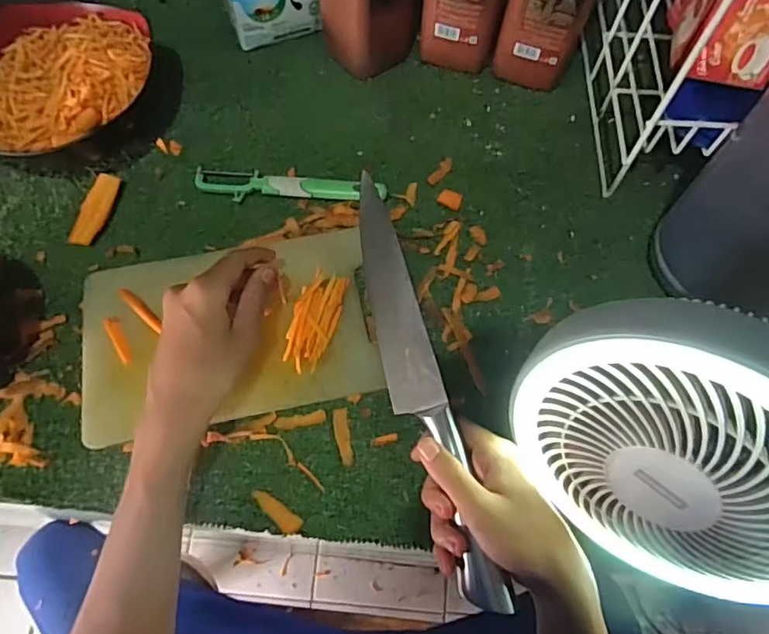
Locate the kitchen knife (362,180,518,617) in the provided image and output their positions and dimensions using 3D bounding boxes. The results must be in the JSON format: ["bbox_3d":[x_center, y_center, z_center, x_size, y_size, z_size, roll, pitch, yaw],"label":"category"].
[{"bbox_3d":[0.021,0.044,0.400,0.034,0.030,0.313,-14,73,-9],"label":"kitchen knife"}]

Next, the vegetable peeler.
[{"bbox_3d":[-0.086,-0.118,0.504,0.175,0.008,0.031,8,65,1],"label":"vegetable peeler"}]

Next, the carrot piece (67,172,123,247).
[{"bbox_3d":[-0.258,-0.097,0.496,0.025,0.007,0.072,8,65,1],"label":"carrot piece"}]

